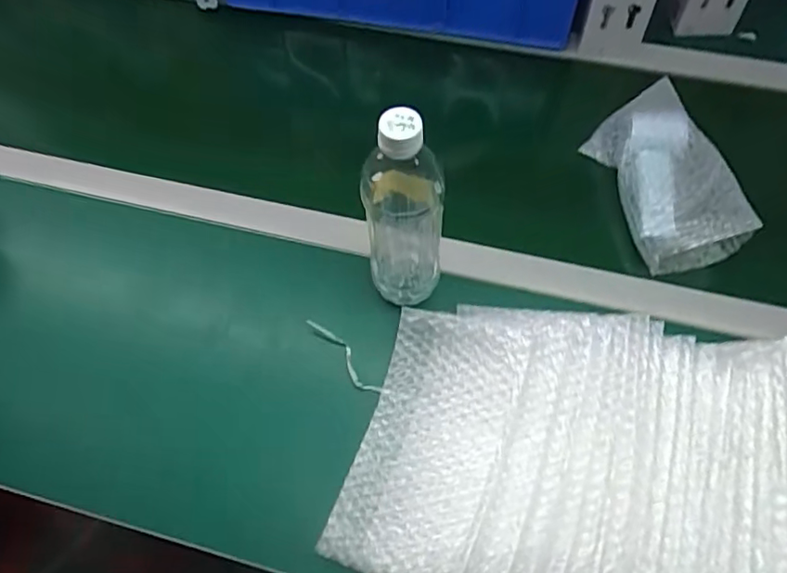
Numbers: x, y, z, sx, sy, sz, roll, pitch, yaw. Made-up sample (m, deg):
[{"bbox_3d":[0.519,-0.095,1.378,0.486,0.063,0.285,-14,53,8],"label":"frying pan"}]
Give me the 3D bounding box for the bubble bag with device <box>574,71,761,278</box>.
[{"bbox_3d":[0.274,-0.116,0.614,0.100,0.064,0.206,-14,60,-4],"label":"bubble bag with device"}]

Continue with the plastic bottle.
[{"bbox_3d":[0.006,-0.068,0.500,0.062,0.223,0.076,-5,60,1],"label":"plastic bottle"}]

